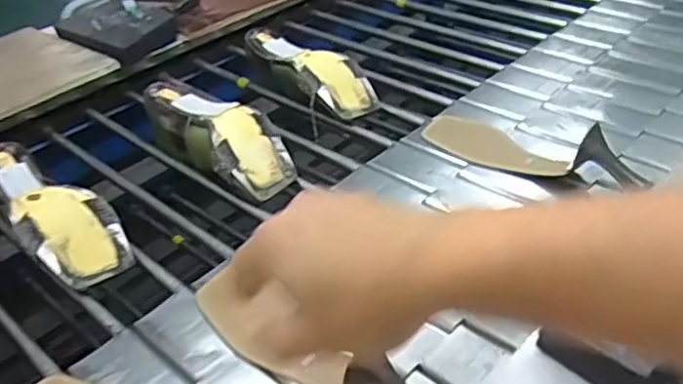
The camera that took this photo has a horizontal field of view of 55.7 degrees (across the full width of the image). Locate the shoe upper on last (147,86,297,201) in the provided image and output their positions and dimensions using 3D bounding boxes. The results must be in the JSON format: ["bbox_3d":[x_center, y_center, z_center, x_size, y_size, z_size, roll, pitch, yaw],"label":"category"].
[{"bbox_3d":[-0.146,-0.067,0.767,0.085,0.067,0.229,-30,45,-33],"label":"shoe upper on last"}]

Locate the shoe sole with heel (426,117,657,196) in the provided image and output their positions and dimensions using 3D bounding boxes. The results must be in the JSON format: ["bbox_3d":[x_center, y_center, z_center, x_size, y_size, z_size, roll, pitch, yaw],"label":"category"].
[{"bbox_3d":[0.200,-0.054,0.725,0.087,0.069,0.252,-27,43,-30],"label":"shoe sole with heel"}]

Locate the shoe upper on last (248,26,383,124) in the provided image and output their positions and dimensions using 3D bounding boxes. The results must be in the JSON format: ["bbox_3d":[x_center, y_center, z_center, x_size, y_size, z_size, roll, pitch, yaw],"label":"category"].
[{"bbox_3d":[-0.047,-0.168,0.885,0.084,0.072,0.225,-30,45,-32],"label":"shoe upper on last"}]

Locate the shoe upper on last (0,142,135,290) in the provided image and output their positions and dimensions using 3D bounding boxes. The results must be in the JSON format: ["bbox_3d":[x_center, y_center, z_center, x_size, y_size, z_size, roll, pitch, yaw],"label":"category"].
[{"bbox_3d":[-0.297,0.014,0.668,0.082,0.065,0.217,-26,43,-29],"label":"shoe upper on last"}]

